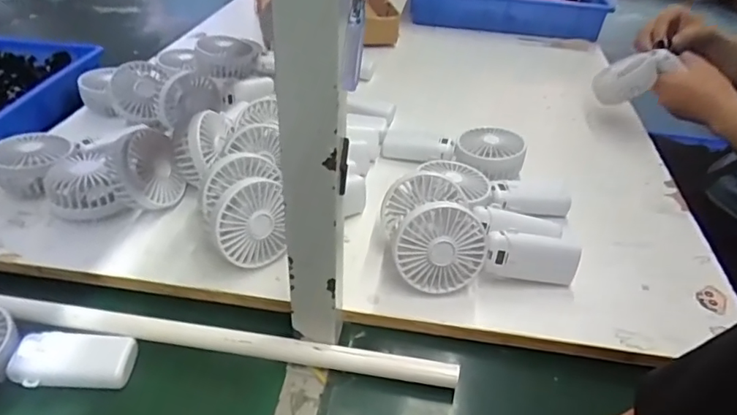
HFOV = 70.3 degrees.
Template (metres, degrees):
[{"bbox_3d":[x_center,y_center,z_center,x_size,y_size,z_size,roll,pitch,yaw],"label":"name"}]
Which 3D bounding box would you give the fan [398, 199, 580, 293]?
[{"bbox_3d":[0.115,0.036,0.510,0.179,0.087,0.039,1,20,-7],"label":"fan"}]

